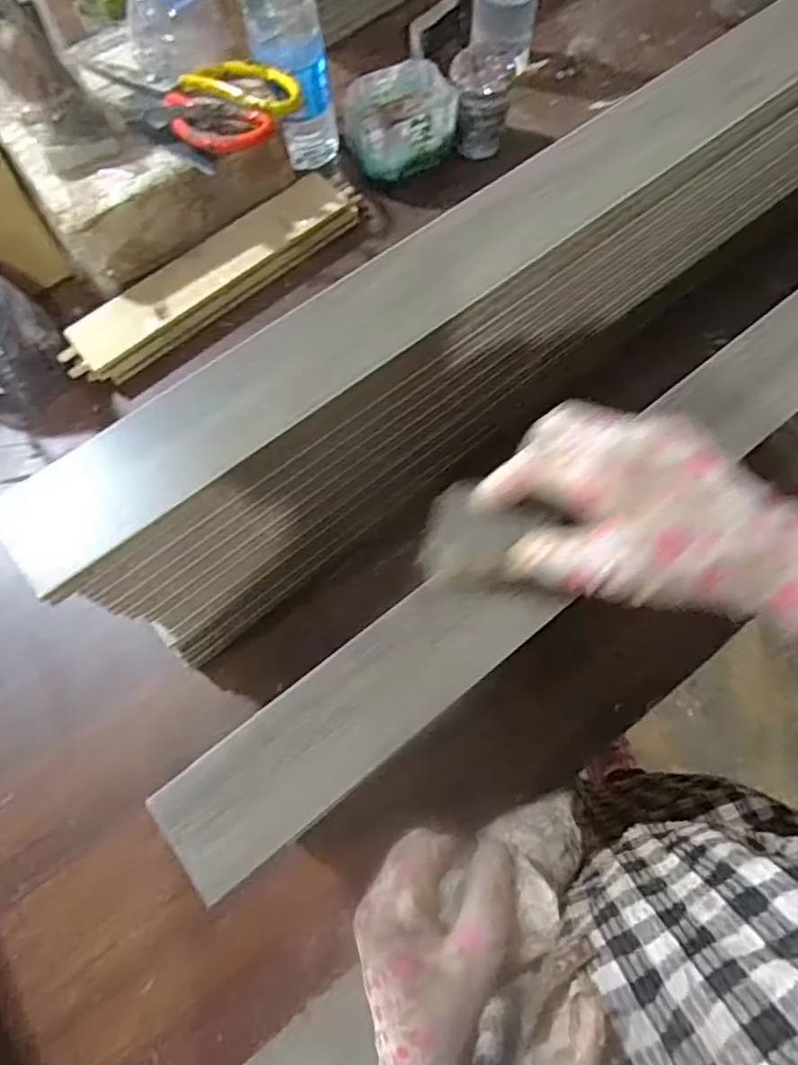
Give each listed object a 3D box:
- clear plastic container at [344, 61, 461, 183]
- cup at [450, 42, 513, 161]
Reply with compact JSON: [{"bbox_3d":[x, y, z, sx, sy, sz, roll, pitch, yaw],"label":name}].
[{"bbox_3d":[0.001,-0.406,0.636,0.107,0.065,0.090,-20,71,-7],"label":"clear plastic container"},{"bbox_3d":[0.080,-0.429,0.634,0.054,0.083,0.052,0,70,0],"label":"cup"}]

